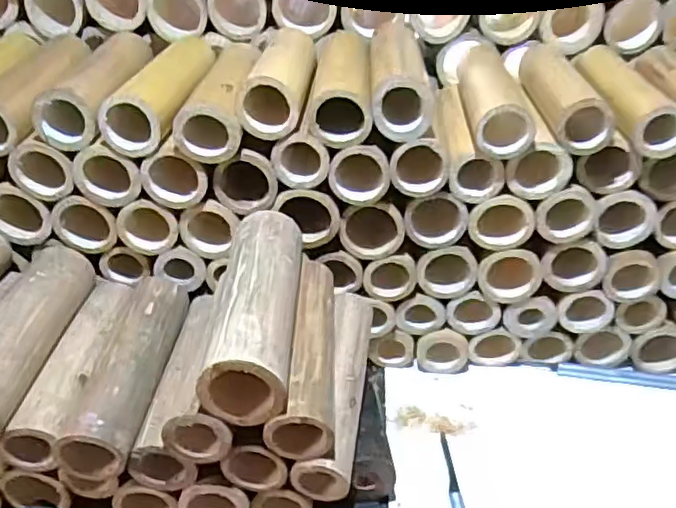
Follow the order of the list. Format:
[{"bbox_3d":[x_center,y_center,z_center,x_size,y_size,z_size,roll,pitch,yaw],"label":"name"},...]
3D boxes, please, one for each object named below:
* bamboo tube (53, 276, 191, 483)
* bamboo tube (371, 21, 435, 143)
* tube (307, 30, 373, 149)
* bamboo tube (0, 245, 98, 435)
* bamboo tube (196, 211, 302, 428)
[{"bbox_3d":[-0.163,0.083,0.494,0.049,0.041,0.179,5,37,2],"label":"bamboo tube"},{"bbox_3d":[0.052,-0.166,0.561,0.049,0.050,0.168,3,37,-1],"label":"bamboo tube"},{"bbox_3d":[0.004,-0.164,0.568,0.050,0.049,0.180,3,37,-1],"label":"tube"},{"bbox_3d":[-0.254,0.057,0.498,0.052,0.057,0.182,3,37,-1],"label":"bamboo tube"},{"bbox_3d":[-0.058,0.033,0.473,0.054,0.053,0.182,4,37,0],"label":"bamboo tube"}]

